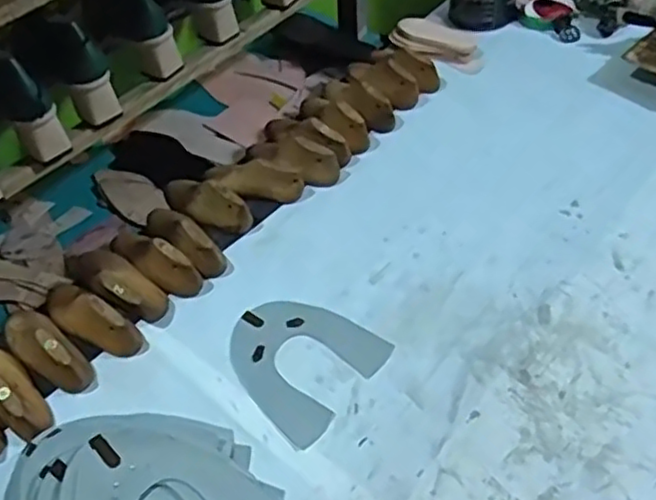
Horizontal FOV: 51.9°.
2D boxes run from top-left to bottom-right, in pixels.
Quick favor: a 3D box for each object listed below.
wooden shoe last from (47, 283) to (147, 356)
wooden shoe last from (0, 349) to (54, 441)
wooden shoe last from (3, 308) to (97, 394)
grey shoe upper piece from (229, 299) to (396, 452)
[{"bbox_3d":[-0.278,0.073,0.773,0.139,0.058,0.051,27,56,25],"label":"wooden shoe last"},{"bbox_3d":[-0.345,0.142,0.713,0.142,0.056,0.049,34,59,29],"label":"wooden shoe last"},{"bbox_3d":[-0.316,0.104,0.747,0.142,0.057,0.049,33,58,28],"label":"wooden shoe last"},{"bbox_3d":[-0.036,0.119,0.752,0.160,0.004,0.151,32,58,25],"label":"grey shoe upper piece"}]

